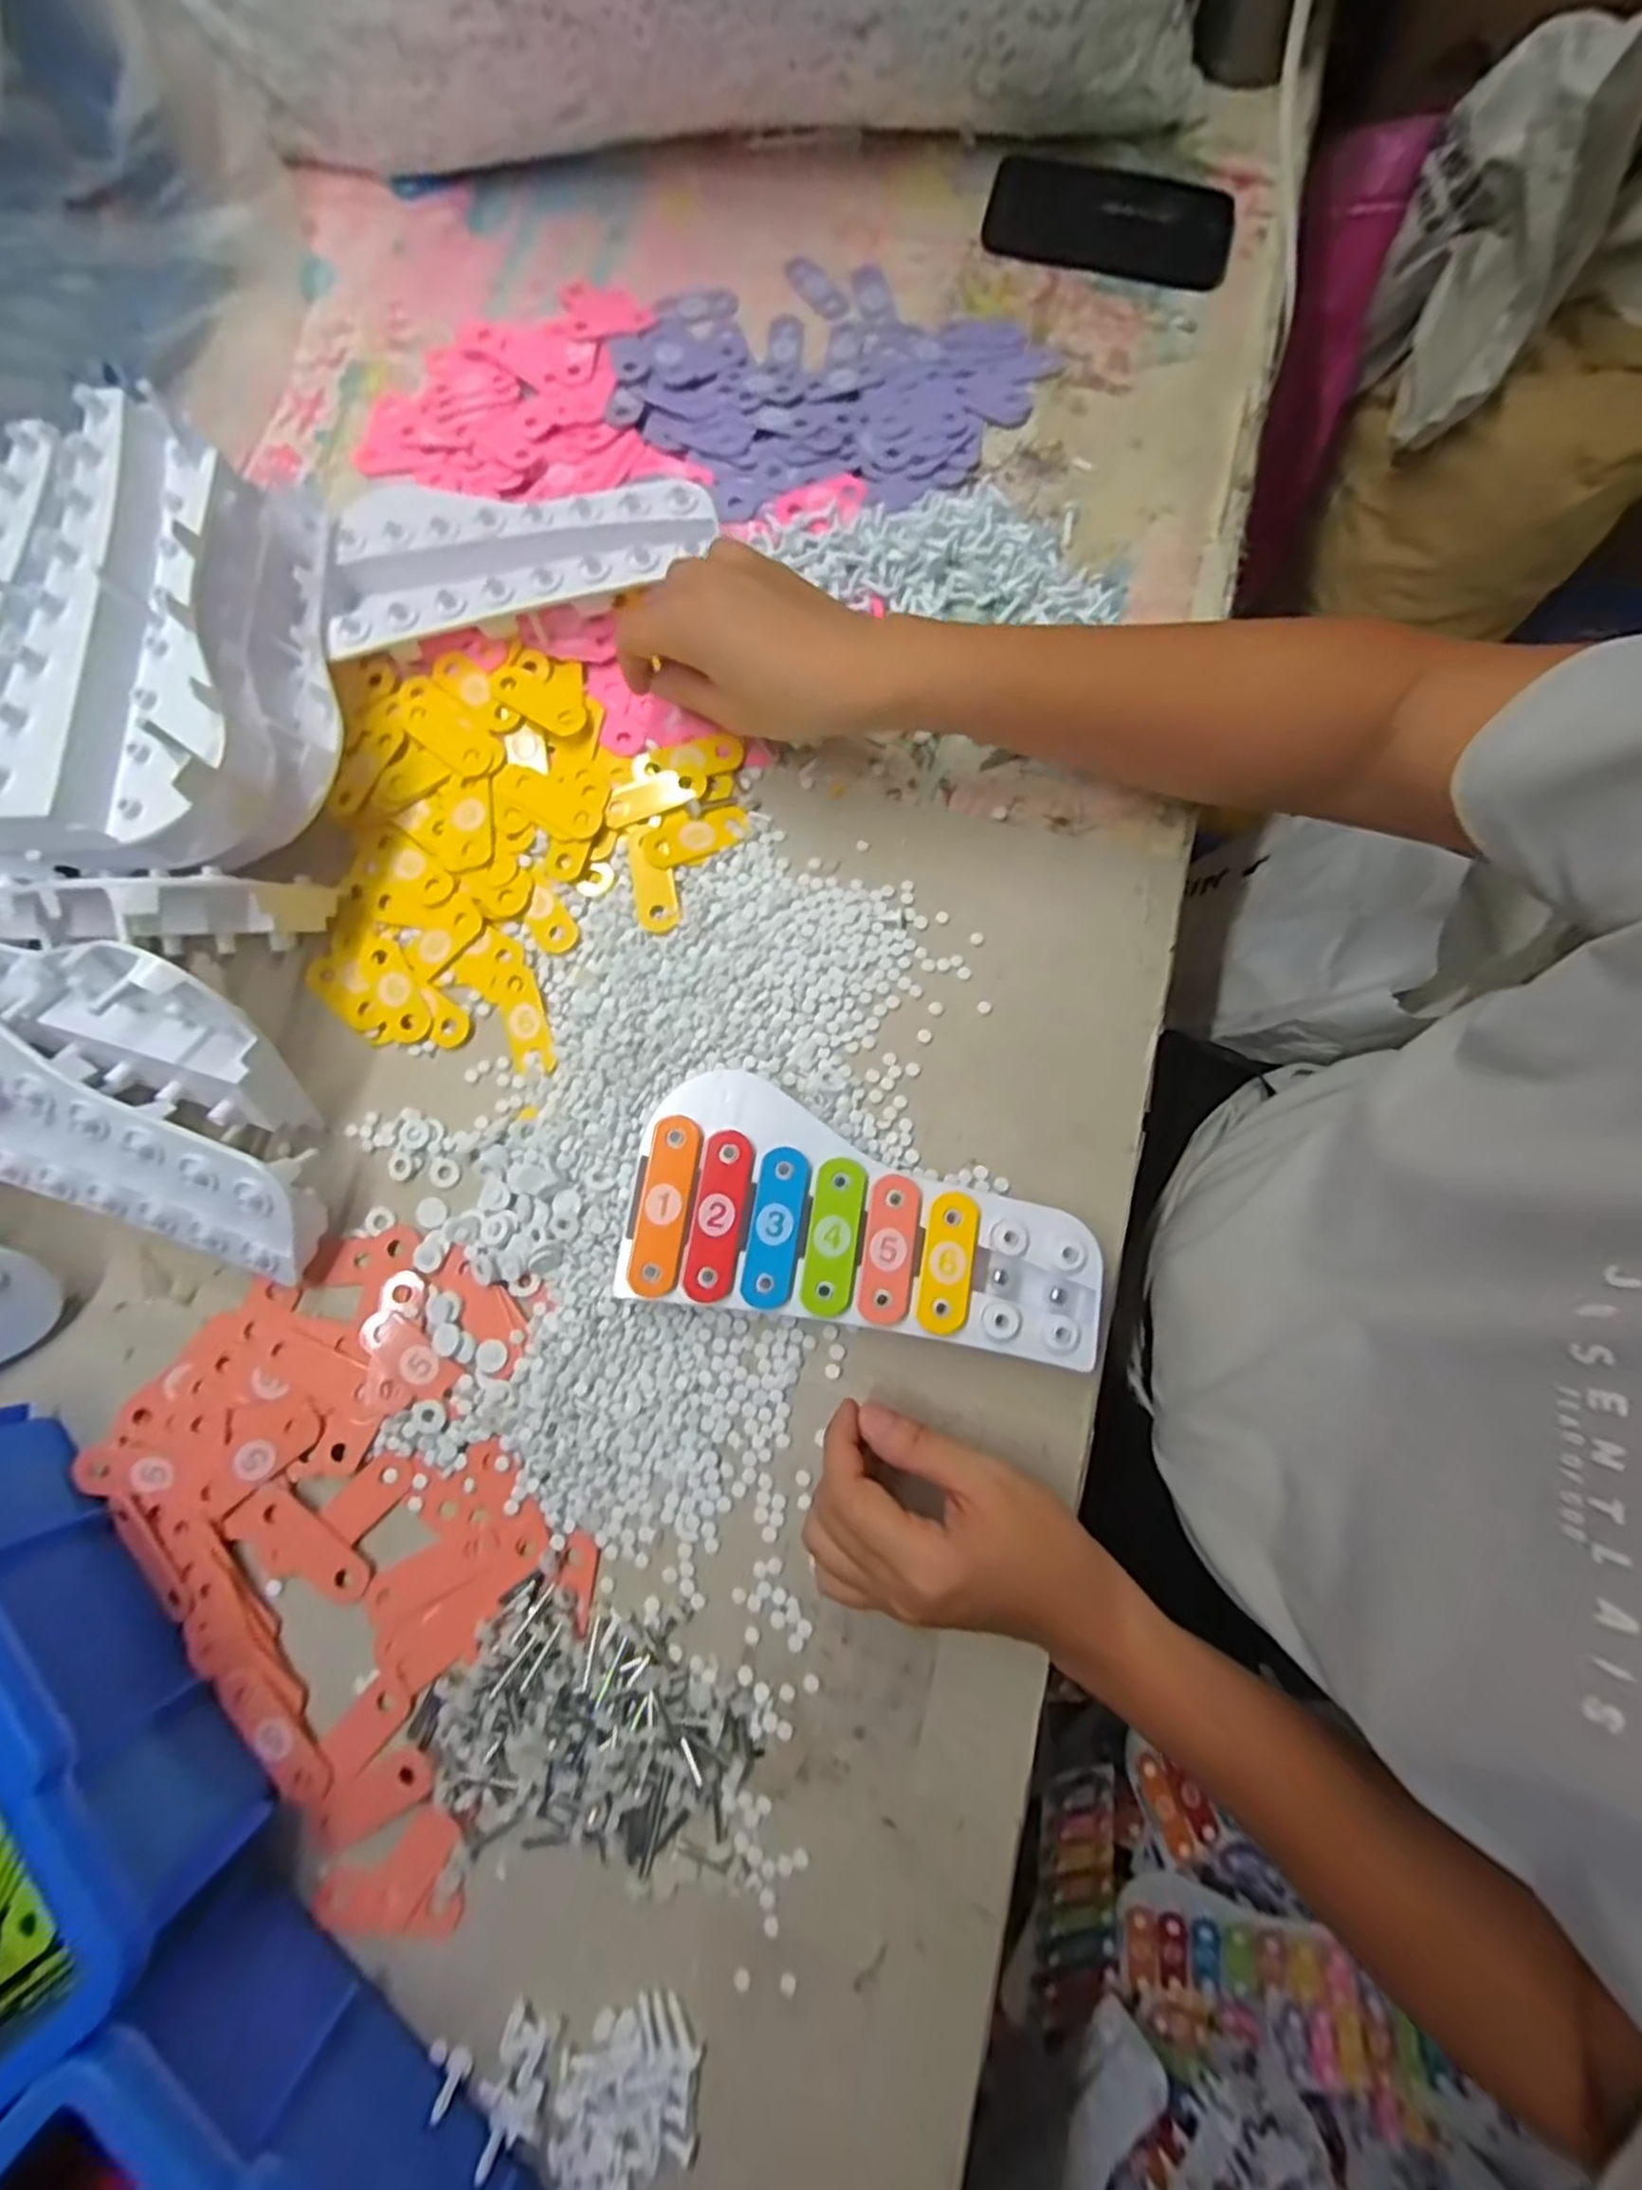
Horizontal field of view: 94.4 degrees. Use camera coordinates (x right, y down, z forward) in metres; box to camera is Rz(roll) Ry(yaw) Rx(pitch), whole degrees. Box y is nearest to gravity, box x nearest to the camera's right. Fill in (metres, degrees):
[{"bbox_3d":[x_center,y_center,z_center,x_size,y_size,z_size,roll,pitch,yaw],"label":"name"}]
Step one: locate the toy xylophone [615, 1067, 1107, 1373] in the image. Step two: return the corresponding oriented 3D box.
[{"bbox_3d":[0.021,0.058,0.377,0.224,0.038,0.107,8,79,1],"label":"toy xylophone"}]

